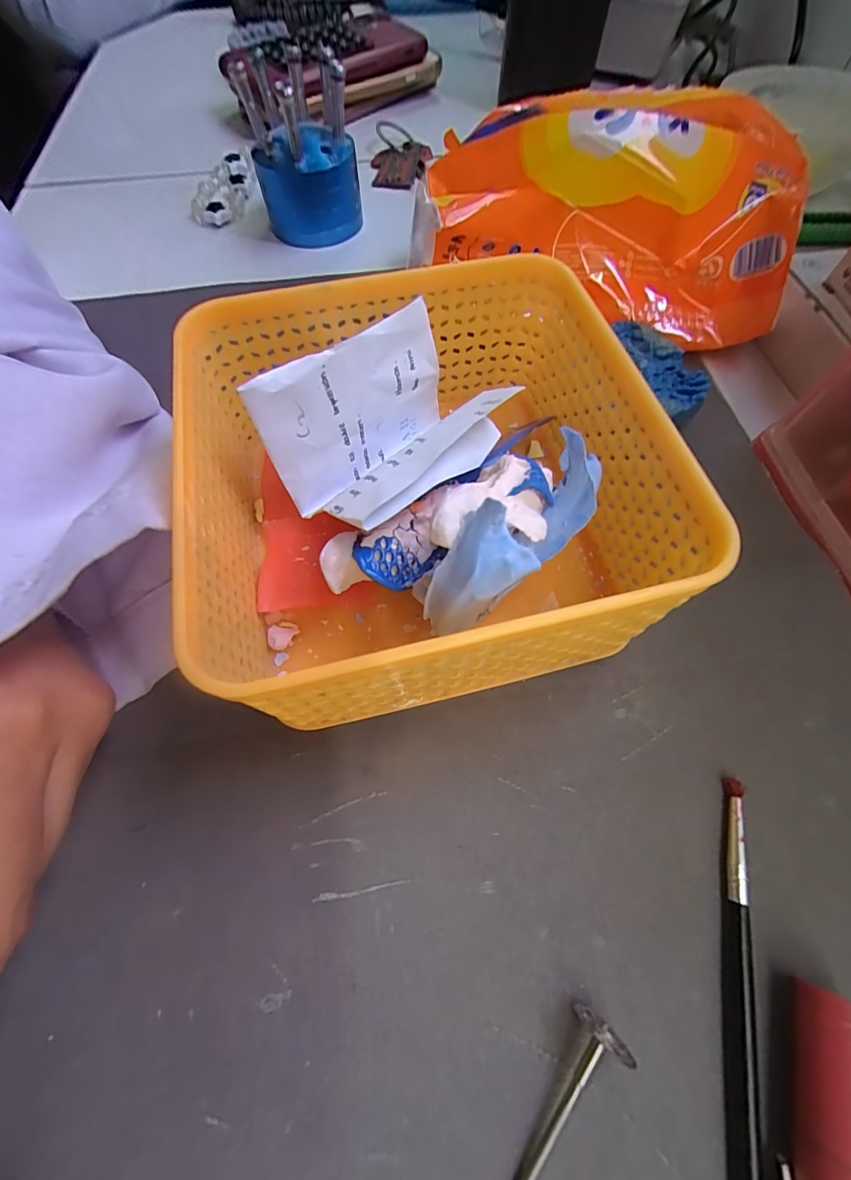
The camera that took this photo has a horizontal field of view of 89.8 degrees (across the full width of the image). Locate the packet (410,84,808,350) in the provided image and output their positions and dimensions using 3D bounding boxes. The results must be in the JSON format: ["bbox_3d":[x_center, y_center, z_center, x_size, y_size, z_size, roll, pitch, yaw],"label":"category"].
[{"bbox_3d":[0.079,-0.168,0.193,0.165,0.064,0.078,-2,64,-1],"label":"packet"}]

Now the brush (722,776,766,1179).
[{"bbox_3d":[0.074,0.134,0.098,0.005,0.008,0.169,14,65,7],"label":"brush"}]

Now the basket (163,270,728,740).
[{"bbox_3d":[-0.001,-0.034,0.140,0.126,0.073,0.127,-13,65,-6],"label":"basket"}]

